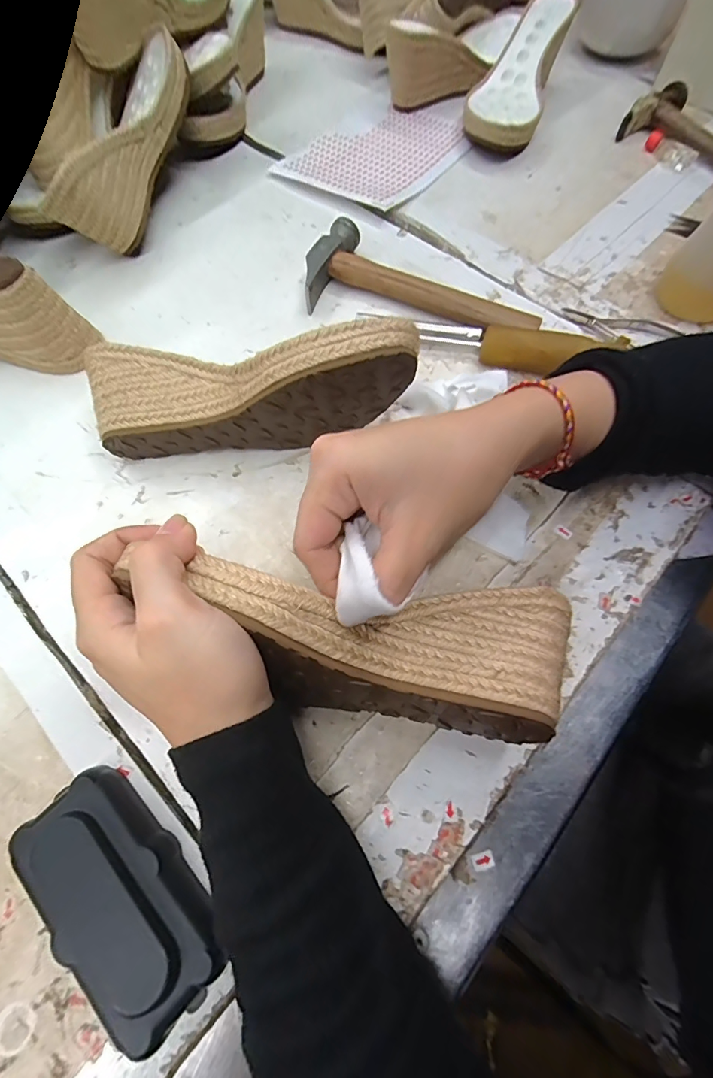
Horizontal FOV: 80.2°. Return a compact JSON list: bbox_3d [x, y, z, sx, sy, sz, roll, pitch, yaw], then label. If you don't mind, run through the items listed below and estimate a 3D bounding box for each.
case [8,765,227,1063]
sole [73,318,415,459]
[{"bbox_3d":[-0.106,0.159,0.189,0.103,0.025,0.053,36,70,14],"label":"case"},{"bbox_3d":[-0.066,-0.091,0.271,0.206,0.072,0.055,-2,66,12],"label":"sole"}]

